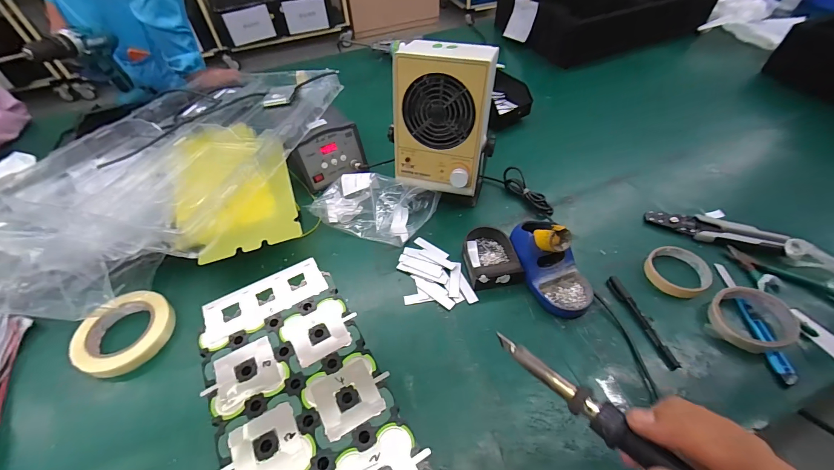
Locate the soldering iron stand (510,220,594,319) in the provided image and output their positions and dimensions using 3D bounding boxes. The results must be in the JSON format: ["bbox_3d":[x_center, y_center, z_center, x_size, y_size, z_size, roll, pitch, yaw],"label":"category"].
[{"bbox_3d":[0.201,0.034,0.509,0.085,0.082,0.151,-14,51,-9],"label":"soldering iron stand"}]

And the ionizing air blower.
[{"bbox_3d":[0.045,-0.173,0.580,0.153,0.241,0.118,12,52,12],"label":"ionizing air blower"}]

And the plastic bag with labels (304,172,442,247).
[{"bbox_3d":[-0.076,-0.052,0.613,0.212,0.068,0.117,7,51,8],"label":"plastic bag with labels"}]

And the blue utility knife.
[{"bbox_3d":[0.461,0.113,0.481,0.021,0.014,0.176,0,50,3],"label":"blue utility knife"}]

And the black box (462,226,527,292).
[{"bbox_3d":[0.116,0.032,0.549,0.079,0.030,0.111,-6,50,-3],"label":"black box"}]

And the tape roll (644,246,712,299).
[{"bbox_3d":[0.393,0.054,0.528,0.087,0.021,0.081,-1,50,1],"label":"tape roll"}]

